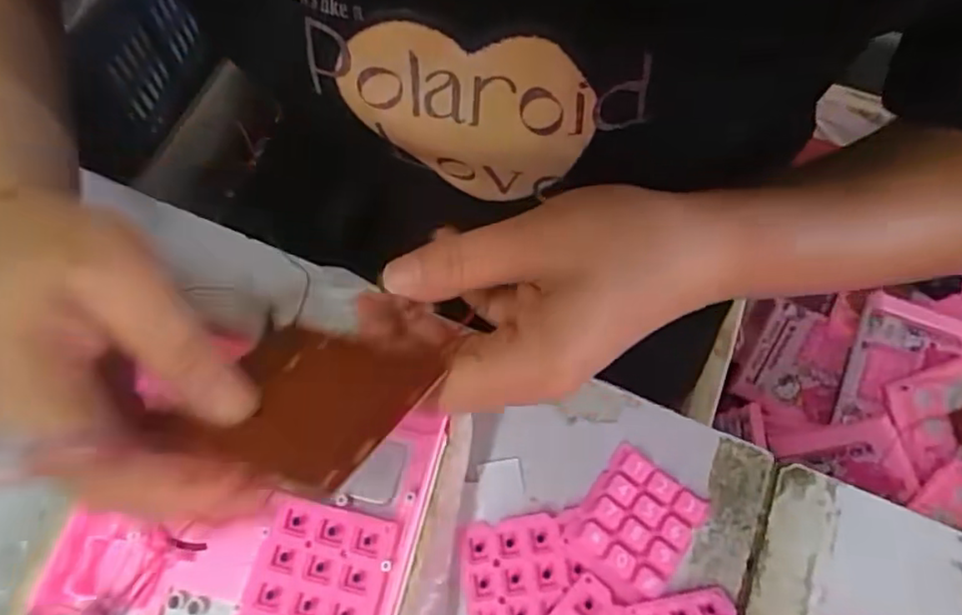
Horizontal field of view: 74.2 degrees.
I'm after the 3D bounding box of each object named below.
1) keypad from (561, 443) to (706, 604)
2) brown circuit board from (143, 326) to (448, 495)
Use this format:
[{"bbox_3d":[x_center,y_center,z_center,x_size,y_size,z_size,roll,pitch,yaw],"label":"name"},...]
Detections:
[{"bbox_3d":[0.069,0.097,0.282,0.047,0.010,0.059,33,69,15],"label":"keypad"},{"bbox_3d":[-0.059,0.028,0.210,0.072,0.007,0.070,11,31,23],"label":"brown circuit board"}]

